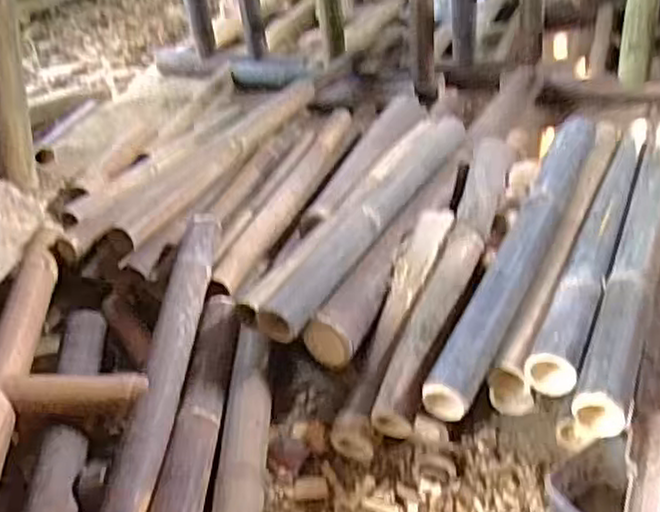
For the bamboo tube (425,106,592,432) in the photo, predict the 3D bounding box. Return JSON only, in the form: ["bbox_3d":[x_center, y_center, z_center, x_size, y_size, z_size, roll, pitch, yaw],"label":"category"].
[{"bbox_3d":[0.282,-0.027,1.019,0.054,0.056,0.653,13,44,26],"label":"bamboo tube"}]

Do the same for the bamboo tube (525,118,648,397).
[{"bbox_3d":[0.402,-0.038,1.045,0.056,0.057,0.649,13,39,25],"label":"bamboo tube"}]

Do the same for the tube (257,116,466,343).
[{"bbox_3d":[0.089,-0.080,1.190,0.069,0.052,0.664,15,40,28],"label":"tube"}]

